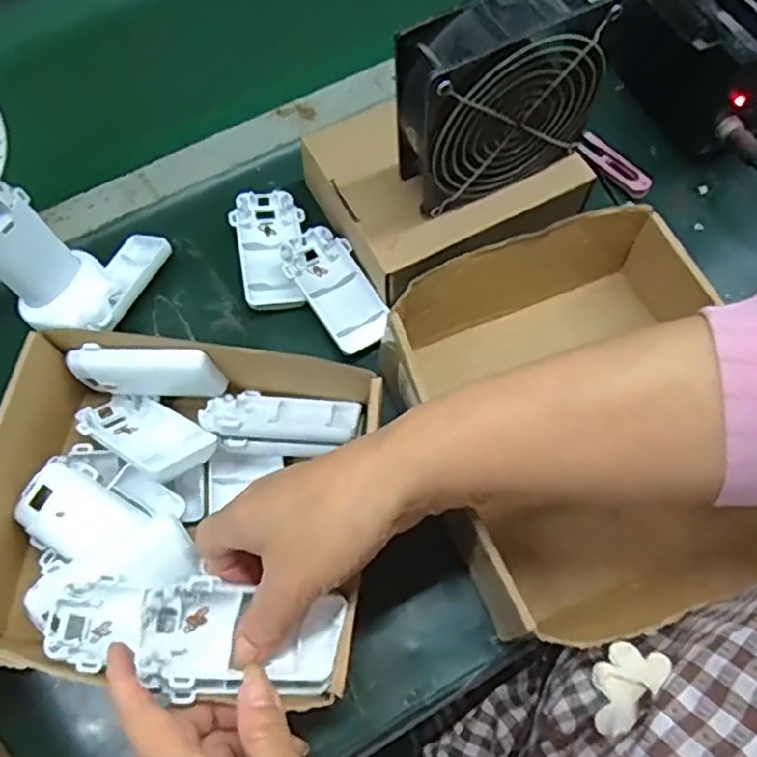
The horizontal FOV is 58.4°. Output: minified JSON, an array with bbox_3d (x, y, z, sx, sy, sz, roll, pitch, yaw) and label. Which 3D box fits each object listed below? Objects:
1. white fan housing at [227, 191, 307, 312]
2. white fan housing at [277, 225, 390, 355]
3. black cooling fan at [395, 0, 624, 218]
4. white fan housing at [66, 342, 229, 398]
[{"bbox_3d":[-0.076,-0.093,0.487,0.049,0.014,0.099,-13,68,-5],"label":"white fan housing"},{"bbox_3d":[-0.028,-0.062,0.470,0.047,0.020,0.100,-33,71,-12],"label":"white fan housing"},{"bbox_3d":[0.070,-0.167,0.405,0.120,0.115,0.047,-26,69,-10],"label":"black cooling fan"},{"bbox_3d":[-0.143,-0.006,0.414,0.092,0.035,0.016,5,67,3],"label":"white fan housing"}]

